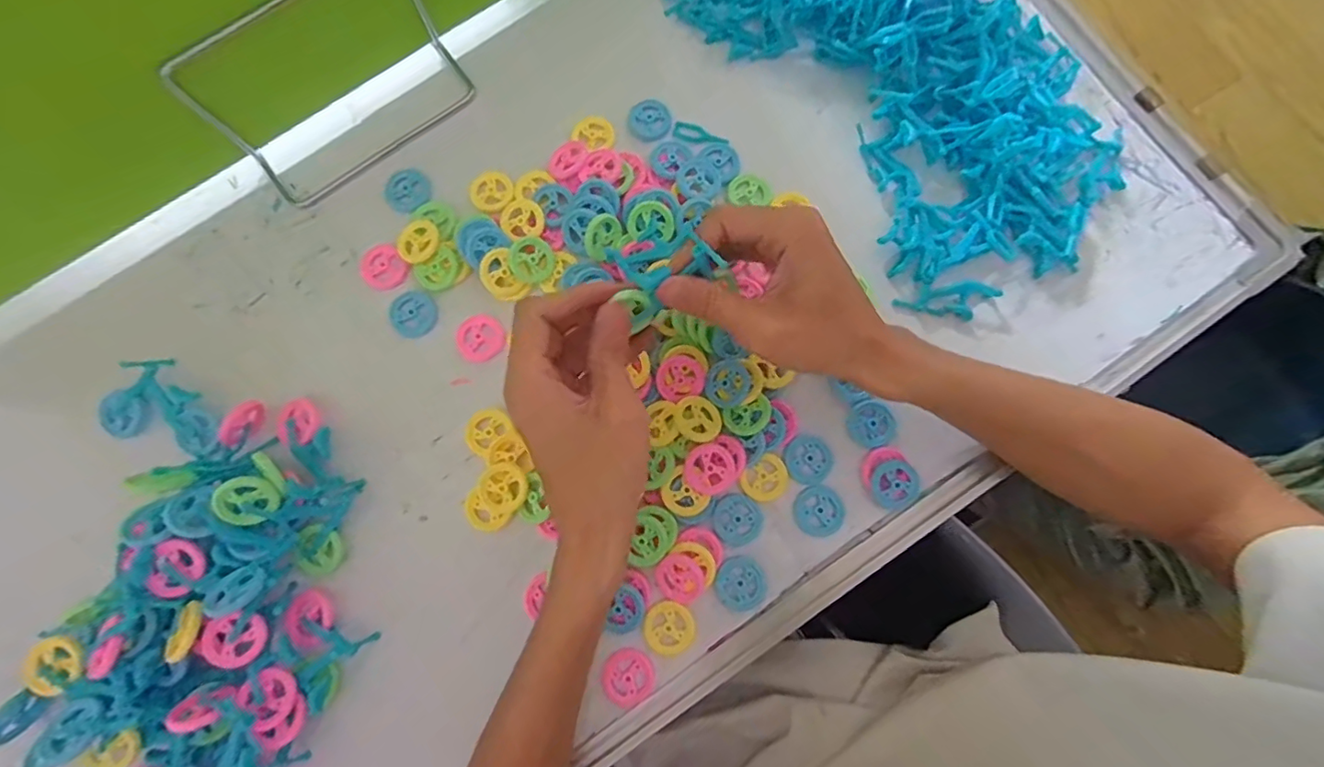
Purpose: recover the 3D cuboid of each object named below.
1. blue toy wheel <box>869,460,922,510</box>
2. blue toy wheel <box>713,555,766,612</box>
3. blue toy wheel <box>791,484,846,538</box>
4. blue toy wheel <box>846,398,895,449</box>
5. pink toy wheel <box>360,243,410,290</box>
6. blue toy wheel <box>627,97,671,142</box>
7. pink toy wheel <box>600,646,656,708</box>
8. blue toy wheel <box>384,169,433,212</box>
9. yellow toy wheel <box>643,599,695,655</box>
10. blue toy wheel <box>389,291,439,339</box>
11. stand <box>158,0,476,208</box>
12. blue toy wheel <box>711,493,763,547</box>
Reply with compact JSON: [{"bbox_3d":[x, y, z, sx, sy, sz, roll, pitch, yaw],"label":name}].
[{"bbox_3d":[0.142,0.062,0.350,0.029,0.005,0.028,0,80,0],"label":"blue toy wheel"},{"bbox_3d":[0.047,0.119,0.340,0.029,0.005,0.030,0,80,0],"label":"blue toy wheel"},{"bbox_3d":[0.096,0.078,0.350,0.030,0.004,0.030,0,80,0],"label":"blue toy wheel"},{"bbox_3d":[0.131,0.025,0.358,0.028,0.004,0.029,0,80,0],"label":"blue toy wheel"},{"bbox_3d":[-0.183,-0.077,0.375,0.028,0.004,0.034,-43,82,-7],"label":"pink toy wheel"},{"bbox_3d":[-0.009,-0.182,0.398,0.029,0.004,0.028,-29,95,2],"label":"blue toy wheel"},{"bbox_3d":[-0.020,0.170,0.331,0.030,0.004,0.029,0,80,0],"label":"pink toy wheel"},{"bbox_3d":[-0.172,-0.131,0.391,0.029,0.012,0.028,0,80,0],"label":"blue toy wheel"},{"bbox_3d":[0.004,0.144,0.336,0.028,0.004,0.029,0,80,0],"label":"yellow toy wheel"},{"bbox_3d":[-0.161,-0.045,0.371,0.029,0.006,0.027,0,80,0],"label":"blue toy wheel"},{"bbox_3d":[-0.205,-0.190,0.360,0.150,0.083,0.055,-38,82,-6],"label":"stand"},{"bbox_3d":[0.045,0.082,0.346,0.029,0.004,0.030,0,80,0],"label":"blue toy wheel"}]

